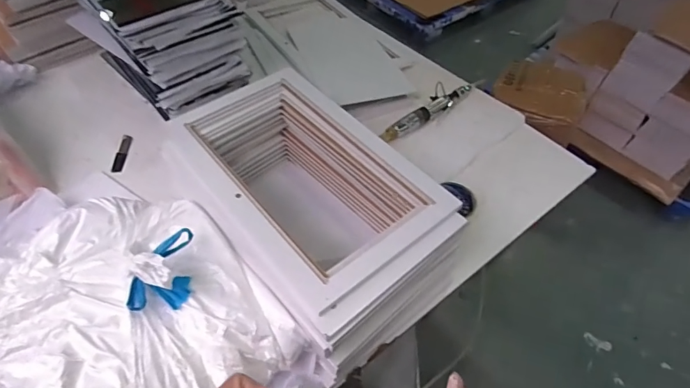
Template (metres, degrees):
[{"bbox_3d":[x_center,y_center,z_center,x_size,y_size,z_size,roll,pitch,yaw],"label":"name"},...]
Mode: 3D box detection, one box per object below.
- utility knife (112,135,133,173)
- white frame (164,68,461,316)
[{"bbox_3d":[-0.449,-0.082,0.881,0.021,0.012,0.092,-1,52,-1],"label":"utility knife"},{"bbox_3d":[-0.066,-0.045,0.670,0.267,0.018,0.422,-34,59,-24],"label":"white frame"}]

